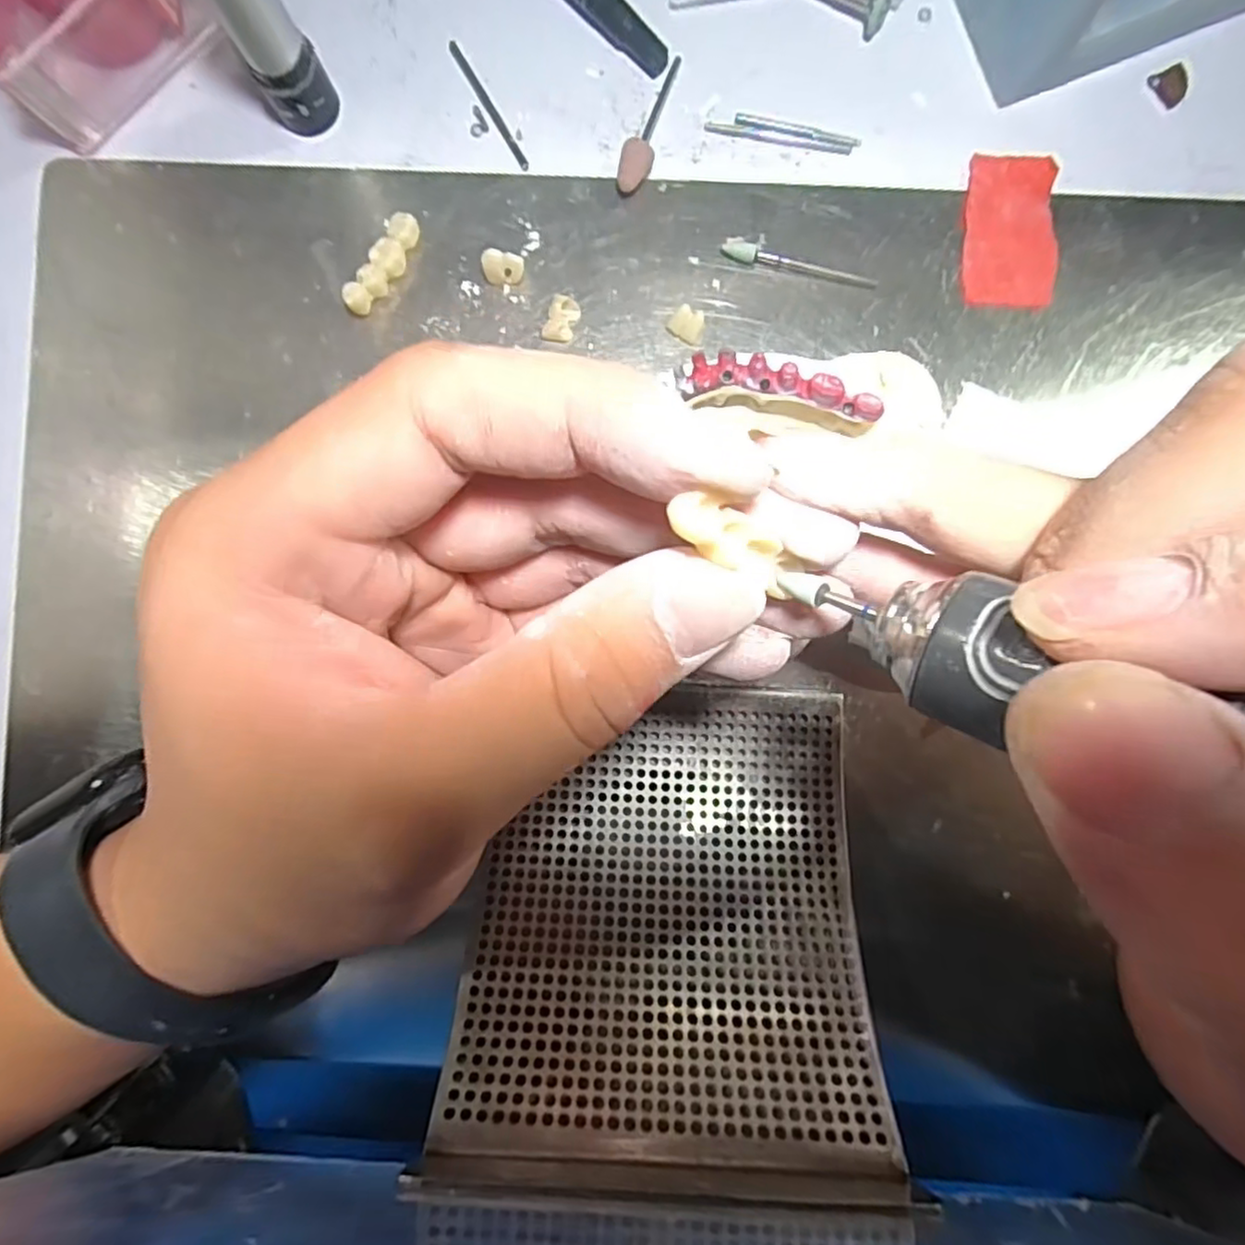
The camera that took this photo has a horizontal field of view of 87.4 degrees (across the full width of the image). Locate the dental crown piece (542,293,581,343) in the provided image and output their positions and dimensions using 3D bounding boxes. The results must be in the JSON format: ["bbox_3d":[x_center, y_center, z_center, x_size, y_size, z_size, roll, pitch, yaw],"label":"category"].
[{"bbox_3d":[-0.018,-0.089,0.193,0.008,0.006,0.013,23,90,2],"label":"dental crown piece"}]

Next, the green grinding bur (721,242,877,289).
[{"bbox_3d":[0.053,-0.106,0.193,0.046,0.004,0.006,11,90,2],"label":"green grinding bur"}]

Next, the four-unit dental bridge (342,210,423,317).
[{"bbox_3d":[-0.071,-0.106,0.193,0.009,0.010,0.033,33,91,2],"label":"four-unit dental bridge"}]

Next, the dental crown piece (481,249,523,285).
[{"bbox_3d":[-0.035,-0.104,0.192,0.012,0.009,0.007,9,90,2],"label":"dental crown piece"}]

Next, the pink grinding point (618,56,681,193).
[{"bbox_3d":[0.009,-0.148,0.193,0.008,0.007,0.044,20,90,2],"label":"pink grinding point"}]

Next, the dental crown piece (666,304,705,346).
[{"bbox_3d":[0.019,-0.088,0.192,0.010,0.006,0.008,23,90,2],"label":"dental crown piece"}]

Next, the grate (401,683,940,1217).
[{"bbox_3d":[0.012,0.070,0.164,0.100,0.065,0.090,2,90,1],"label":"grate"}]

